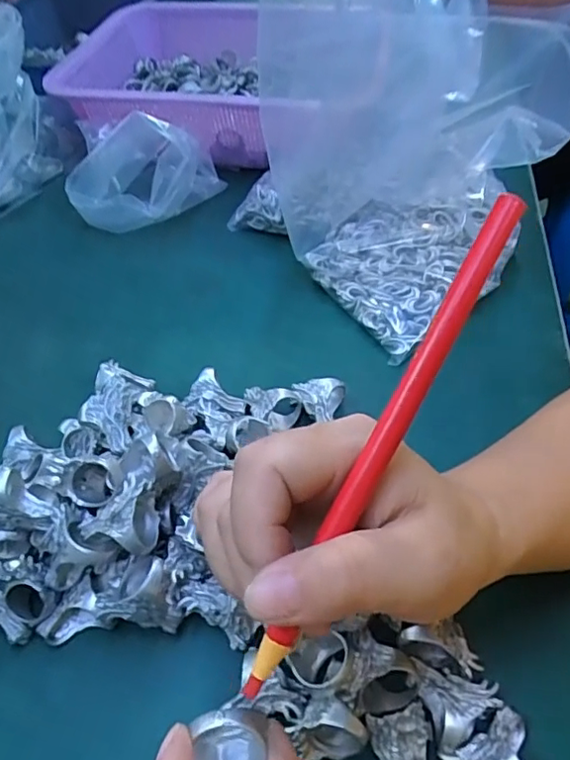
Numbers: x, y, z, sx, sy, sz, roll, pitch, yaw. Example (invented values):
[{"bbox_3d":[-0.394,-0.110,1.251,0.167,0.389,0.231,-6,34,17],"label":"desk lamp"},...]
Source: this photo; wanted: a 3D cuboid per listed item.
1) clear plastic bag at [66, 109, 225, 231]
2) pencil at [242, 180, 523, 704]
[{"bbox_3d":[-0.123,-0.180,0.474,0.125,0.079,0.088,6,51,9],"label":"clear plastic bag"},{"bbox_3d":[0.030,0.019,0.171,0.009,0.006,0.167,28,90,24],"label":"pencil"}]

